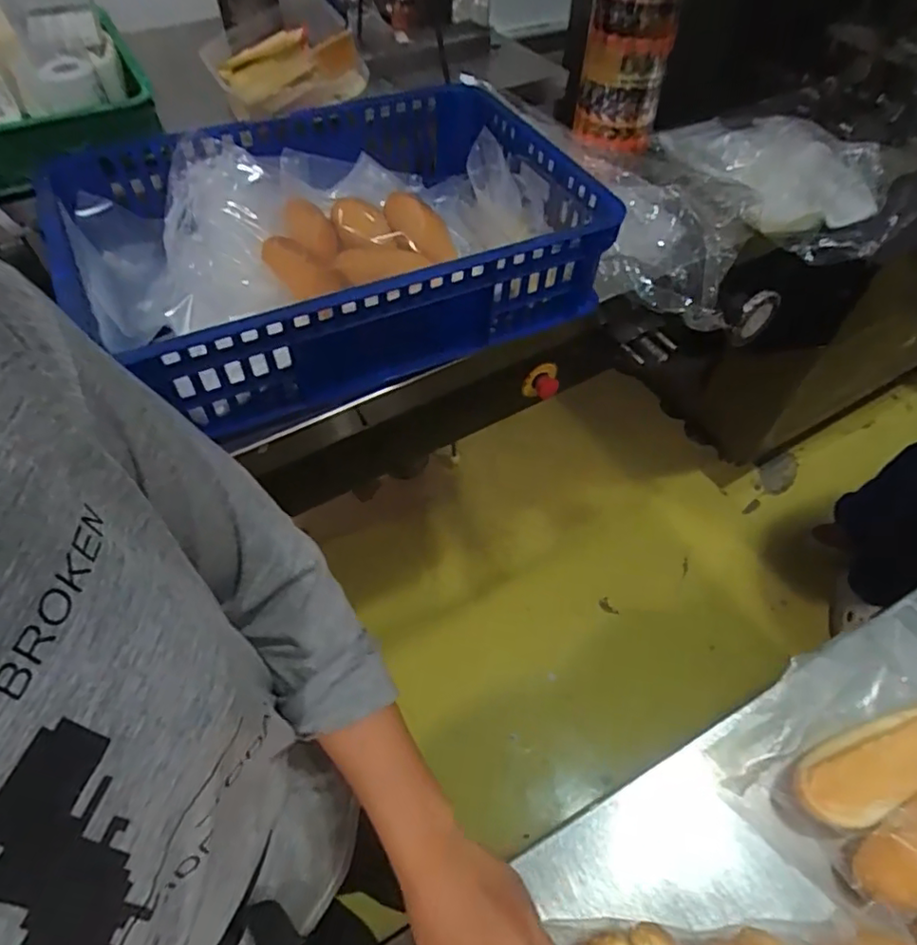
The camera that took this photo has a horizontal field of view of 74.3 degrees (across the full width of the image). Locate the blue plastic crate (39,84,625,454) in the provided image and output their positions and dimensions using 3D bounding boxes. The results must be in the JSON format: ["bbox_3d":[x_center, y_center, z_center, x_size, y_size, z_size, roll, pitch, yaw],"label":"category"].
[{"bbox_3d":[-0.146,-0.315,0.800,0.598,0.141,0.432,-22,57,-17],"label":"blue plastic crate"}]

